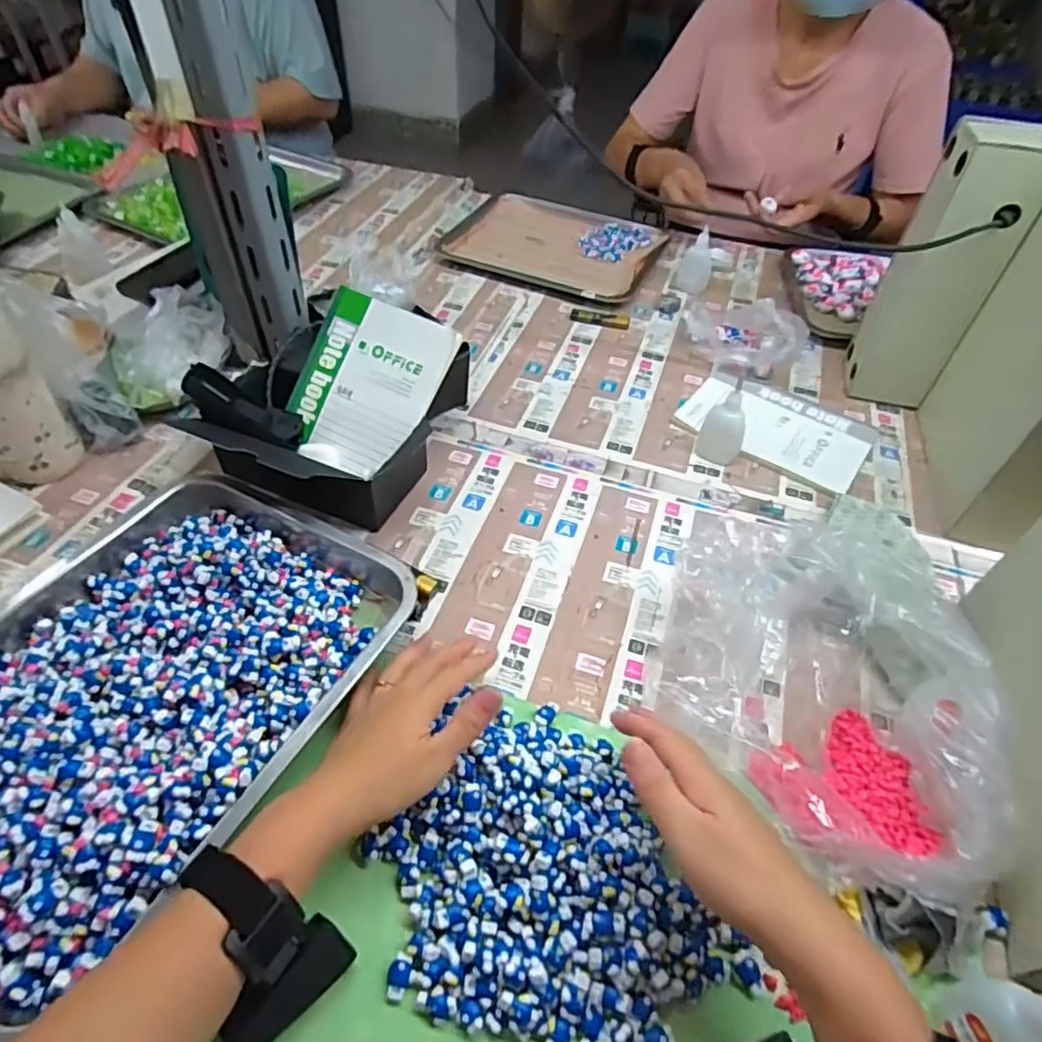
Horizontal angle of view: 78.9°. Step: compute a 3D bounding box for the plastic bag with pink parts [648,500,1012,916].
[{"bbox_3d":[0.211,0.124,0.442,0.208,0.094,0.231,4,47,0],"label":"plastic bag with pink parts"}]

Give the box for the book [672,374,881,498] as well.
[{"bbox_3d":[0.284,-0.107,0.708,0.194,0.014,0.132,31,54,22],"label":"book"}]

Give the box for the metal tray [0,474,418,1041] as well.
[{"bbox_3d":[-0.264,0.112,0.446,0.274,0.044,0.357,22,51,16],"label":"metal tray"}]

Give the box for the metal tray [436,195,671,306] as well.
[{"bbox_3d":[0.057,-0.443,0.988,0.309,0.022,0.260,20,51,14],"label":"metal tray"}]

